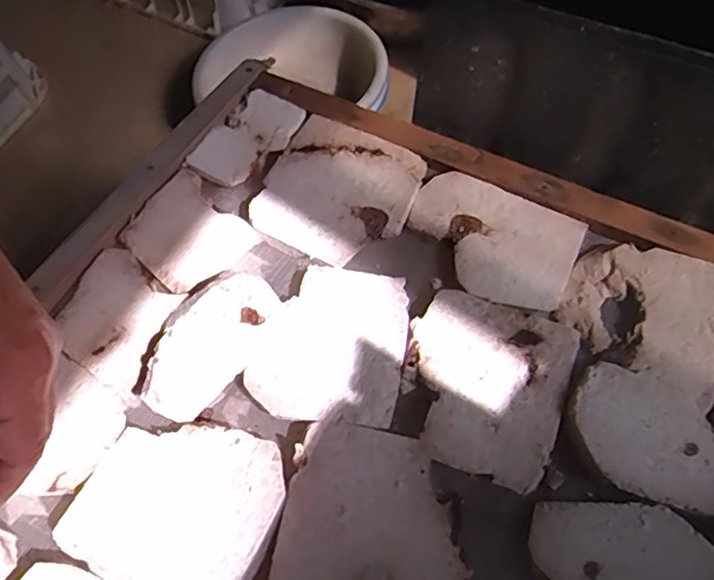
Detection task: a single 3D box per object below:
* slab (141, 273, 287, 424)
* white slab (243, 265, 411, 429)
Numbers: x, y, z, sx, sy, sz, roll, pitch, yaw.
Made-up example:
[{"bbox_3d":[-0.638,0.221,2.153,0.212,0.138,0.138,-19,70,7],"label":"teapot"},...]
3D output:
[{"bbox_3d":[-0.096,0.031,0.384,0.059,0.013,0.103,27,64,16],"label":"slab"},{"bbox_3d":[-0.015,0.035,0.396,0.091,0.010,0.107,11,60,7],"label":"white slab"}]

